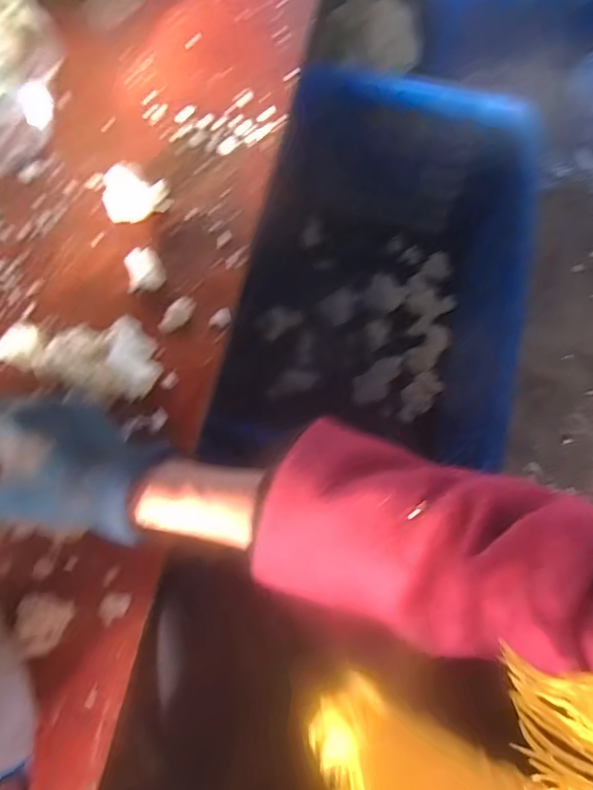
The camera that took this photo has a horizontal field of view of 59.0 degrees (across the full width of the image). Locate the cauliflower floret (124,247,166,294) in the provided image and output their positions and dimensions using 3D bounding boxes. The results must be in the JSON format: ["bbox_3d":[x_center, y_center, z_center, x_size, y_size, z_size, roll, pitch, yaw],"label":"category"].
[{"bbox_3d":[-0.133,-0.109,0.458,0.033,0.020,0.032,-6,69,-2],"label":"cauliflower floret"}]

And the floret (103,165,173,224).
[{"bbox_3d":[-0.146,-0.181,0.477,0.054,0.040,0.042,-37,73,-13],"label":"floret"}]

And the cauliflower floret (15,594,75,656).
[{"bbox_3d":[-0.173,0.154,0.354,0.030,0.024,0.034,21,70,8],"label":"cauliflower floret"}]

